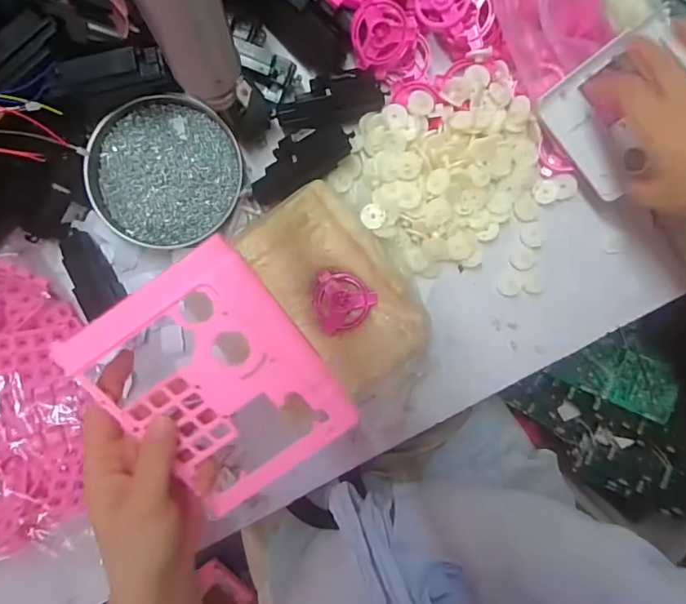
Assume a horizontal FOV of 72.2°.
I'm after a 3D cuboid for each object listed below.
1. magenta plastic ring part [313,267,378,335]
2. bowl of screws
[{"bbox_3d":[0.001,-0.004,0.423,0.054,0.004,0.054,-19,91,0],"label":"magenta plastic ring part"},{"bbox_3d":[-0.162,-0.118,0.425,0.134,0.026,0.131,0,91,-1],"label":"bowl of screws"}]

